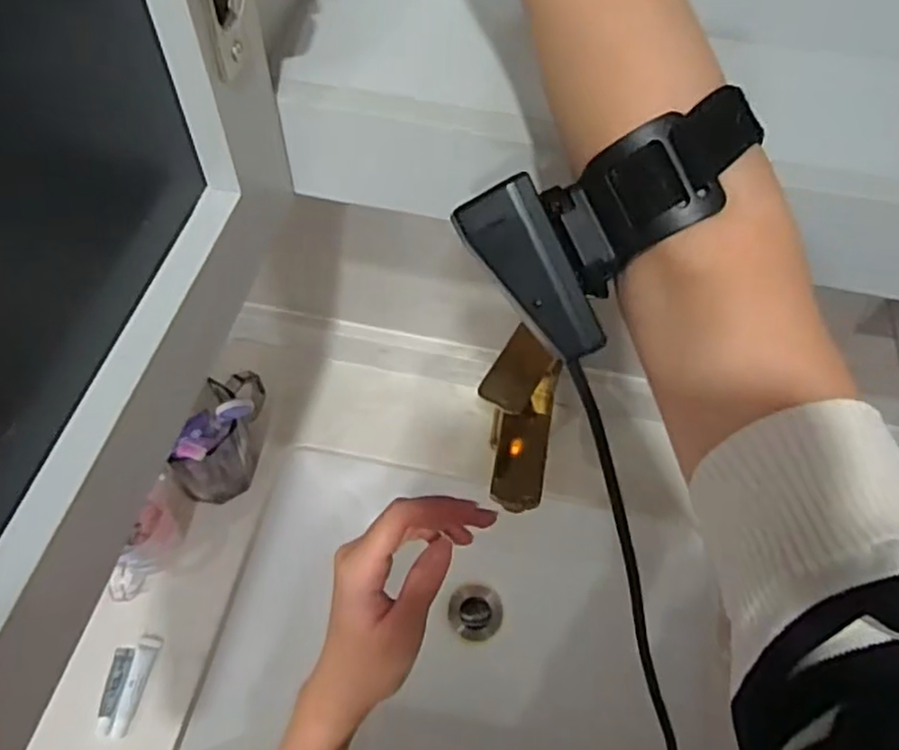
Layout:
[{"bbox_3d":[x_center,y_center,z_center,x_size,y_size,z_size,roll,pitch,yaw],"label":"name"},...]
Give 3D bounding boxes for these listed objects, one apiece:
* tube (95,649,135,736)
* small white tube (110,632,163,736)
[{"bbox_3d":[-0.270,0.253,0.555,0.015,0.016,0.065,1,58,-3],"label":"tube"},{"bbox_3d":[-0.256,0.251,0.559,0.018,0.007,0.075,10,58,4],"label":"small white tube"}]

